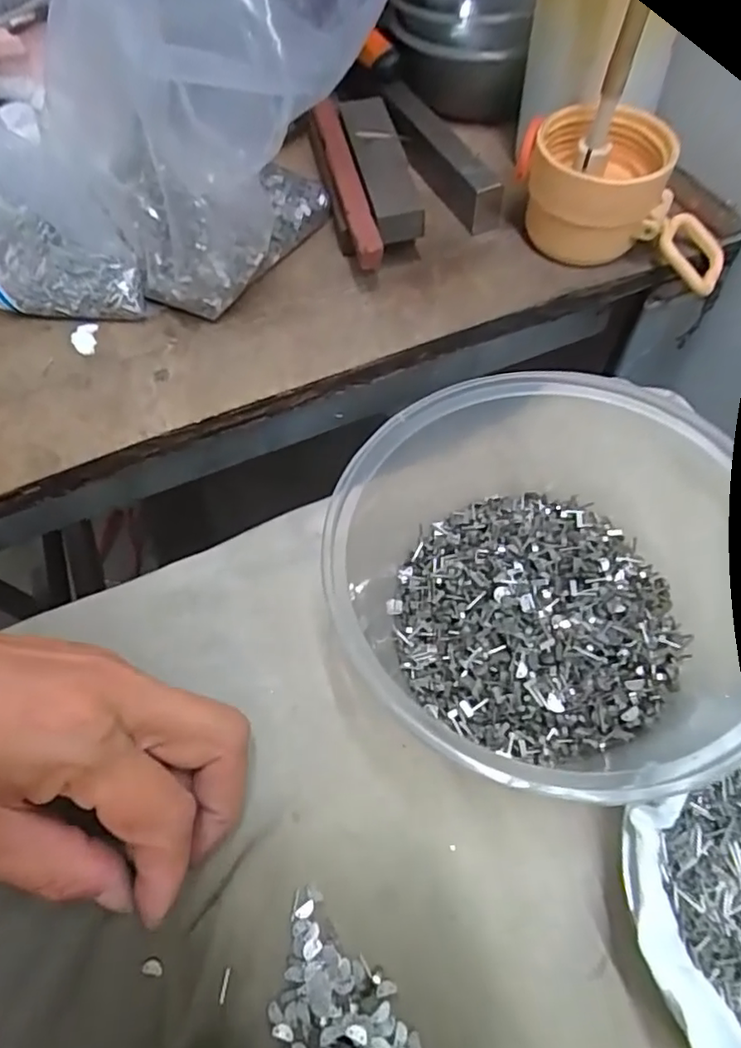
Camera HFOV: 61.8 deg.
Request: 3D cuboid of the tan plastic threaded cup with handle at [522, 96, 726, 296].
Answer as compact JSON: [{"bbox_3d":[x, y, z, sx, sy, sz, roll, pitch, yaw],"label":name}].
[{"bbox_3d":[0.127,-0.162,0.300,0.099,0.058,0.053,9,63,6],"label":"tan plastic threaded cup with handle"}]

